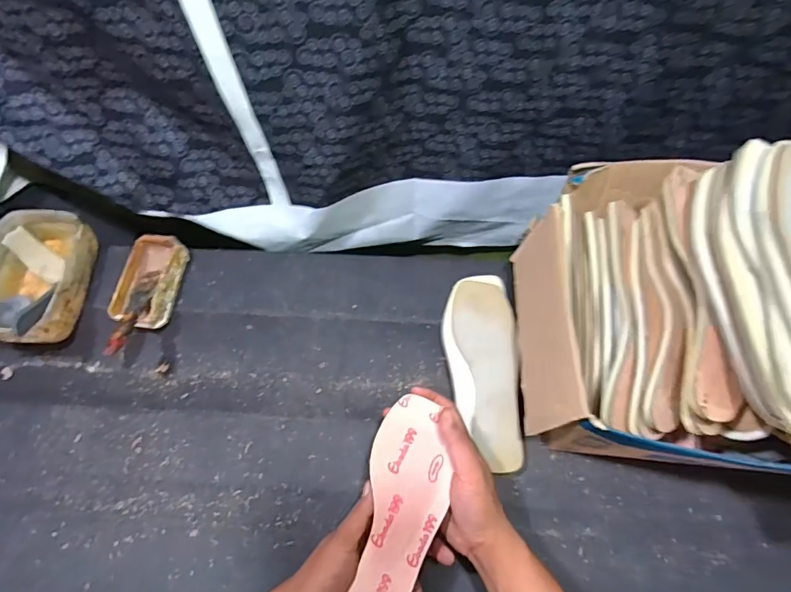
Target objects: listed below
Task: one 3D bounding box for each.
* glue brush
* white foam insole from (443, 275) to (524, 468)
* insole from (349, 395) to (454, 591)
[{"bbox_3d":[-0.334,0.019,0.600,0.030,0.019,0.136,-2,44,2],"label":"glue brush"},{"bbox_3d":[0.108,0.088,0.592,0.084,0.029,0.246,-1,66,2],"label":"white foam insole"},{"bbox_3d":[0.005,0.214,0.448,0.080,0.021,0.232,12,68,8],"label":"insole"}]

